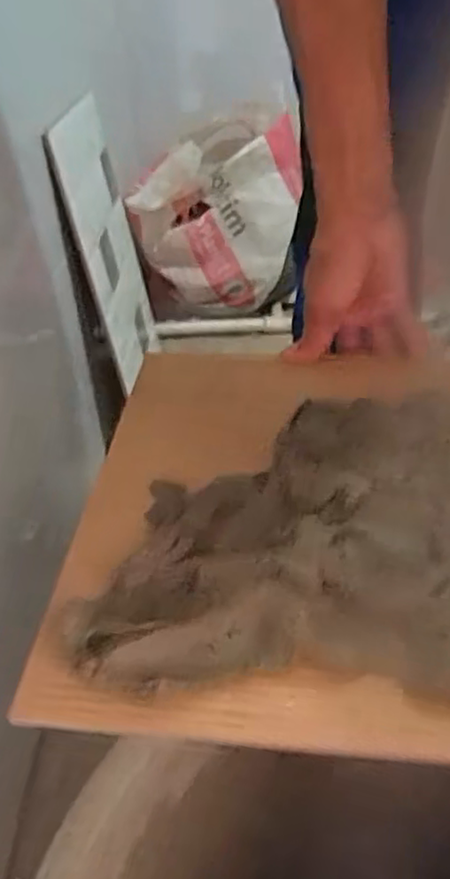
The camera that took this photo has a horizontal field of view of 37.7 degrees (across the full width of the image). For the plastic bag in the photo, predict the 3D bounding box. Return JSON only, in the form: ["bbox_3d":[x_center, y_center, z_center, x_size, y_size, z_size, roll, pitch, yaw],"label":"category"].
[{"bbox_3d":[-0.009,-0.446,1.298,0.310,0.302,0.236,6,37,14],"label":"plastic bag"}]

